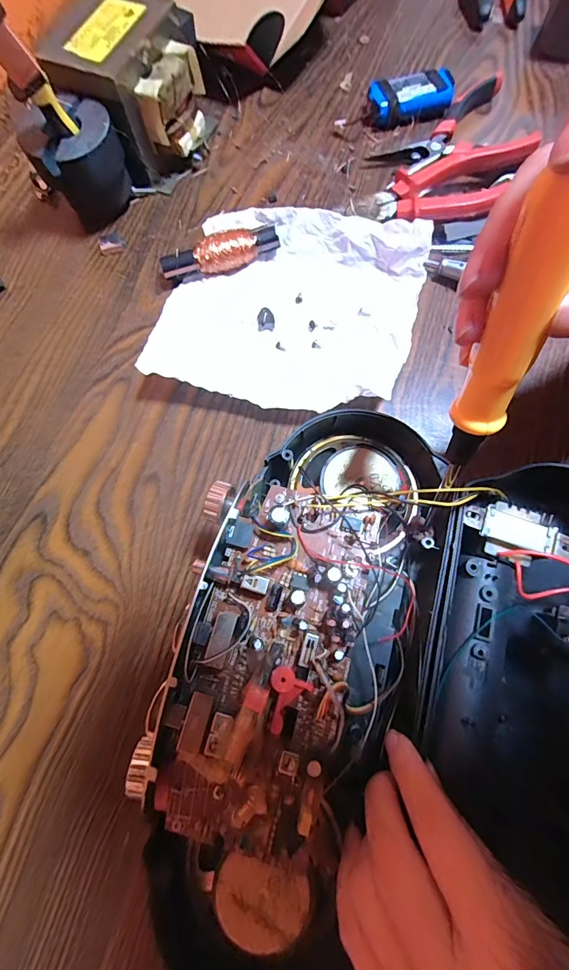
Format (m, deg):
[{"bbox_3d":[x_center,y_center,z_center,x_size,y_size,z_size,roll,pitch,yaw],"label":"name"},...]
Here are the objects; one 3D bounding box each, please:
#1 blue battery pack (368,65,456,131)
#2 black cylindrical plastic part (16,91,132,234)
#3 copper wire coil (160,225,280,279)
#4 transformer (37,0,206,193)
[{"bbox_3d":[0.112,-0.346,0.355,0.074,0.023,0.037,-8,74,-1],"label":"blue battery pack"},{"bbox_3d":[-0.158,-0.251,0.311,0.065,0.070,0.064,0,74,2],"label":"black cylindrical plastic part"},{"bbox_3d":[-0.050,-0.179,0.309,0.090,0.020,0.025,-21,74,-5],"label":"copper wire coil"},{"bbox_3d":[-0.116,-0.317,0.322,0.087,0.084,0.094,18,75,7],"label":"transformer"}]

